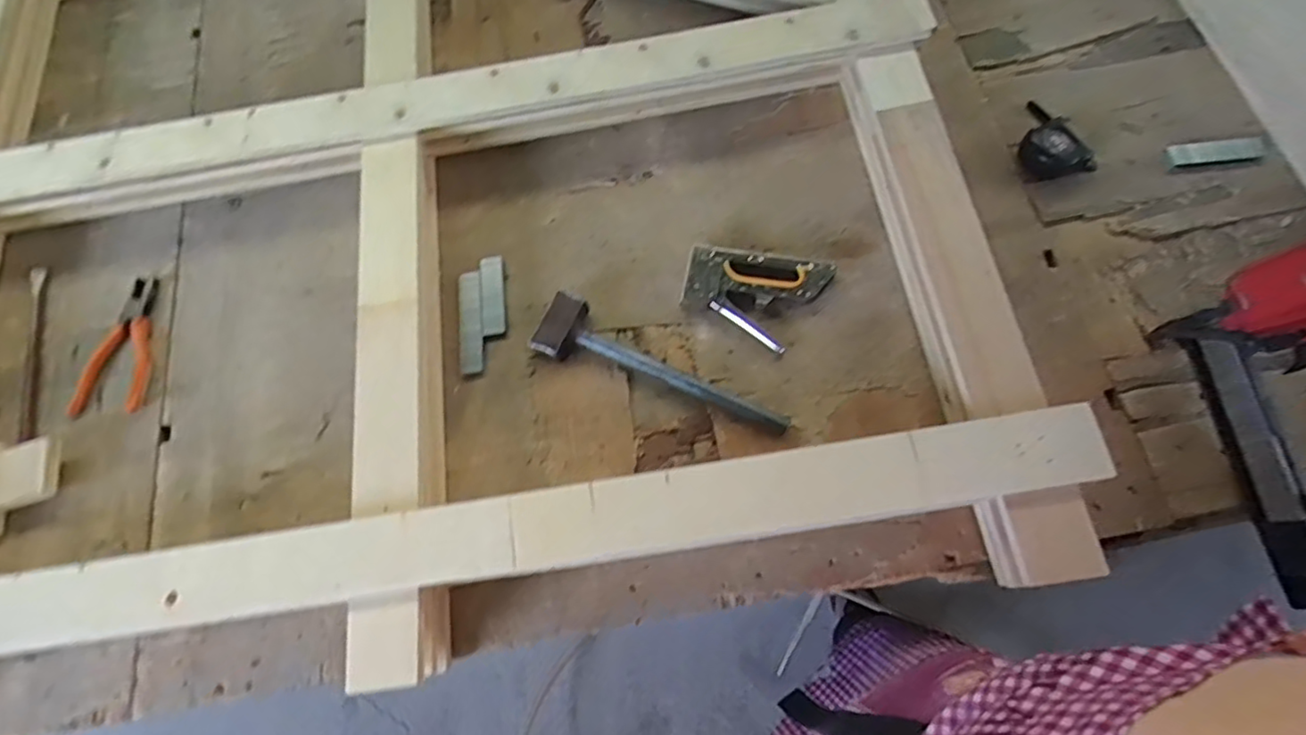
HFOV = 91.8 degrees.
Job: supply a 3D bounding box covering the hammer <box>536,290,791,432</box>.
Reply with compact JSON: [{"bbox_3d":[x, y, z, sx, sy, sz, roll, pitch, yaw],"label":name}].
[{"bbox_3d":[0.002,0.012,0.739,0.316,0.038,0.083,29,76,13],"label":"hammer"}]

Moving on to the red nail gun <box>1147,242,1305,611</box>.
[{"bbox_3d":[0.634,0.041,0.565,0.101,0.214,0.304,-6,69,1],"label":"red nail gun"}]

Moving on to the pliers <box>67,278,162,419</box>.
[{"bbox_3d":[-0.695,-0.030,0.825,0.099,0.013,0.181,-1,71,4],"label":"pliers"}]

